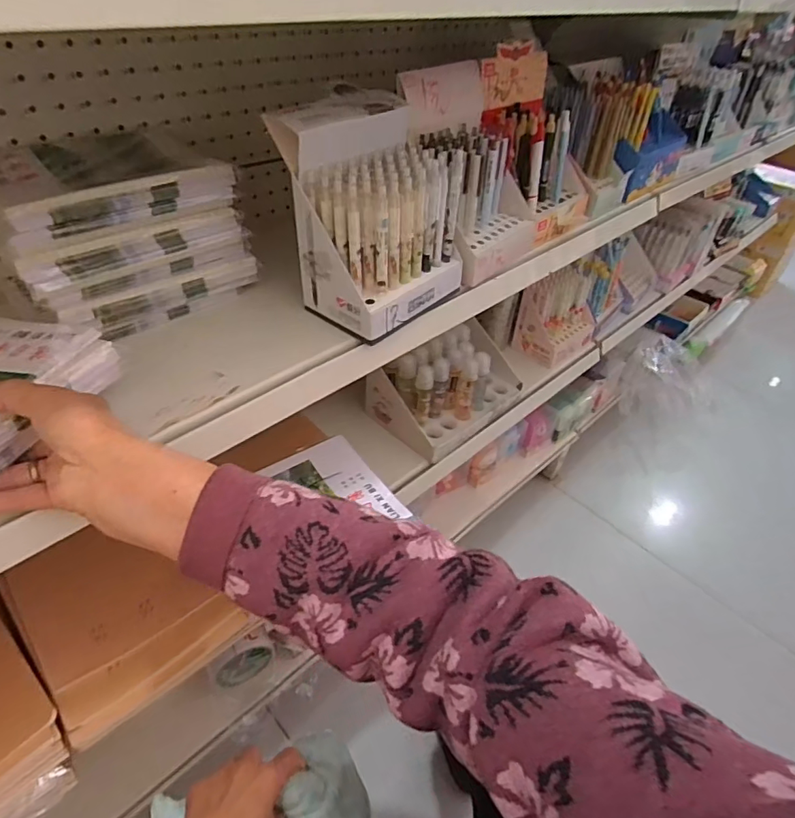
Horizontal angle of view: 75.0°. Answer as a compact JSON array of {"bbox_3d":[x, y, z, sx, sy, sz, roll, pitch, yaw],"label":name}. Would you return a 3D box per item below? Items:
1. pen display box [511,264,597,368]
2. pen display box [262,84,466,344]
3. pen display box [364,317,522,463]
[{"bbox_3d":[0.317,-0.182,0.991,0.162,0.133,0.095,-29,51,-32],"label":"pen display box"},{"bbox_3d":[-0.020,-0.195,0.517,0.136,0.174,0.157,27,46,24],"label":"pen display box"},{"bbox_3d":[0.089,-0.052,0.829,0.232,0.113,0.149,-29,51,-32],"label":"pen display box"}]

